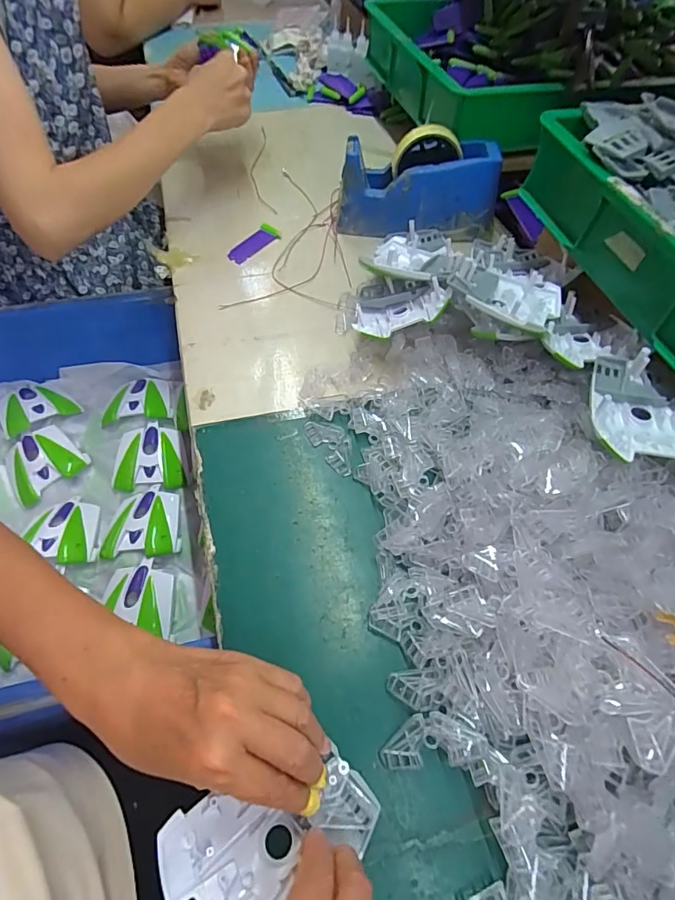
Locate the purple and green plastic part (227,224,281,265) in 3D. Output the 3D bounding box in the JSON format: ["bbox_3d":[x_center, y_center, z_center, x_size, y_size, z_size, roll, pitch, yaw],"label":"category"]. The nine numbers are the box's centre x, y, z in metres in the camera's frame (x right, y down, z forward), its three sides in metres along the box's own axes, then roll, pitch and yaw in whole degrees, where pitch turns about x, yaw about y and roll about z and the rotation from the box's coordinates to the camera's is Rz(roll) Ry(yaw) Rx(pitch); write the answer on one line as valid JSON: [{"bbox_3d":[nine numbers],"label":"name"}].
[{"bbox_3d":[-0.106,-0.269,0.601,0.030,0.006,0.081,29,61,16],"label":"purple and green plastic part"}]

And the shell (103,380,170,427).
[{"bbox_3d":[-0.290,-0.072,0.681,0.095,0.038,0.090,-2,58,-5],"label":"shell"}]

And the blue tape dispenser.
[{"bbox_3d":[0.102,-0.334,0.584,0.196,0.100,0.078,7,58,3],"label":"blue tape dispenser"}]

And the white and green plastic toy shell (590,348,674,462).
[{"bbox_3d":[0.257,-0.035,0.374,0.097,0.022,0.104,12,58,4],"label":"white and green plastic toy shell"}]

